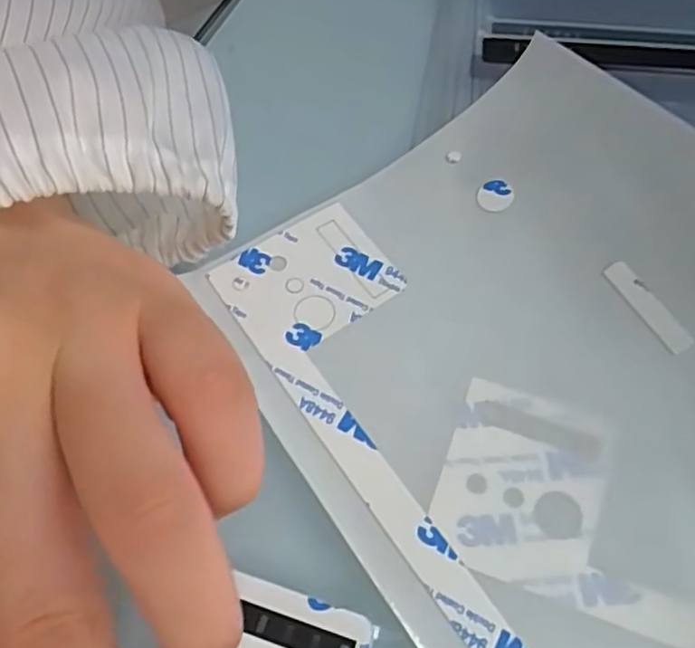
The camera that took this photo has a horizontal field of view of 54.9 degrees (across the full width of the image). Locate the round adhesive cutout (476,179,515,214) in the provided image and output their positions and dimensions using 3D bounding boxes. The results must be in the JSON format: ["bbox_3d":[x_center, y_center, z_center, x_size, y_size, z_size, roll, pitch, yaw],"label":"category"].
[{"bbox_3d":[0.042,-0.036,0.191,0.010,0.004,0.010,-3,74,9],"label":"round adhesive cutout"}]

